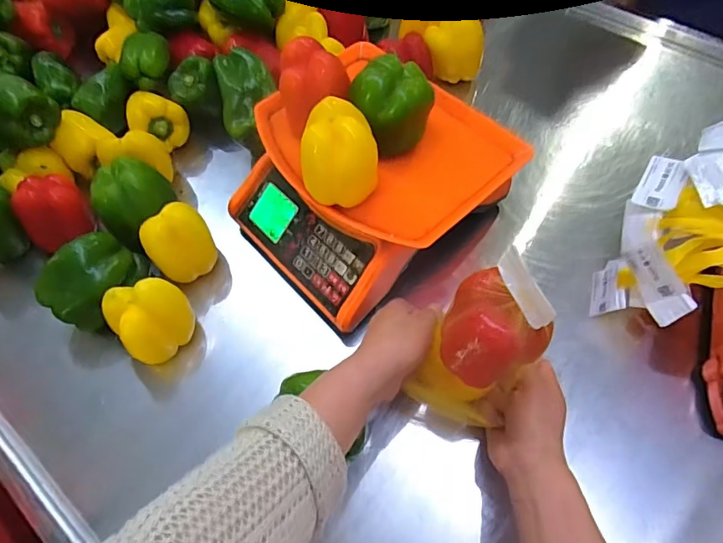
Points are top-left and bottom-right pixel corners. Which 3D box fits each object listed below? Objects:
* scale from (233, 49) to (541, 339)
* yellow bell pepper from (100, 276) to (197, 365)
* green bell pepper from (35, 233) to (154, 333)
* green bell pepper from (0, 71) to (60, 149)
[{"bbox_3d":[0.002,-0.110,0.587,0.280,0.112,0.274,-39,66,-17],"label":"scale"},{"bbox_3d":[-0.232,0.056,0.541,0.081,0.098,0.063,-36,65,-16],"label":"yellow bell pepper"},{"bbox_3d":[-0.318,0.011,0.572,0.085,0.090,0.110,13,62,10],"label":"green bell pepper"},{"bbox_3d":[-0.448,-0.205,0.605,0.083,0.073,0.081,26,65,16],"label":"green bell pepper"}]

